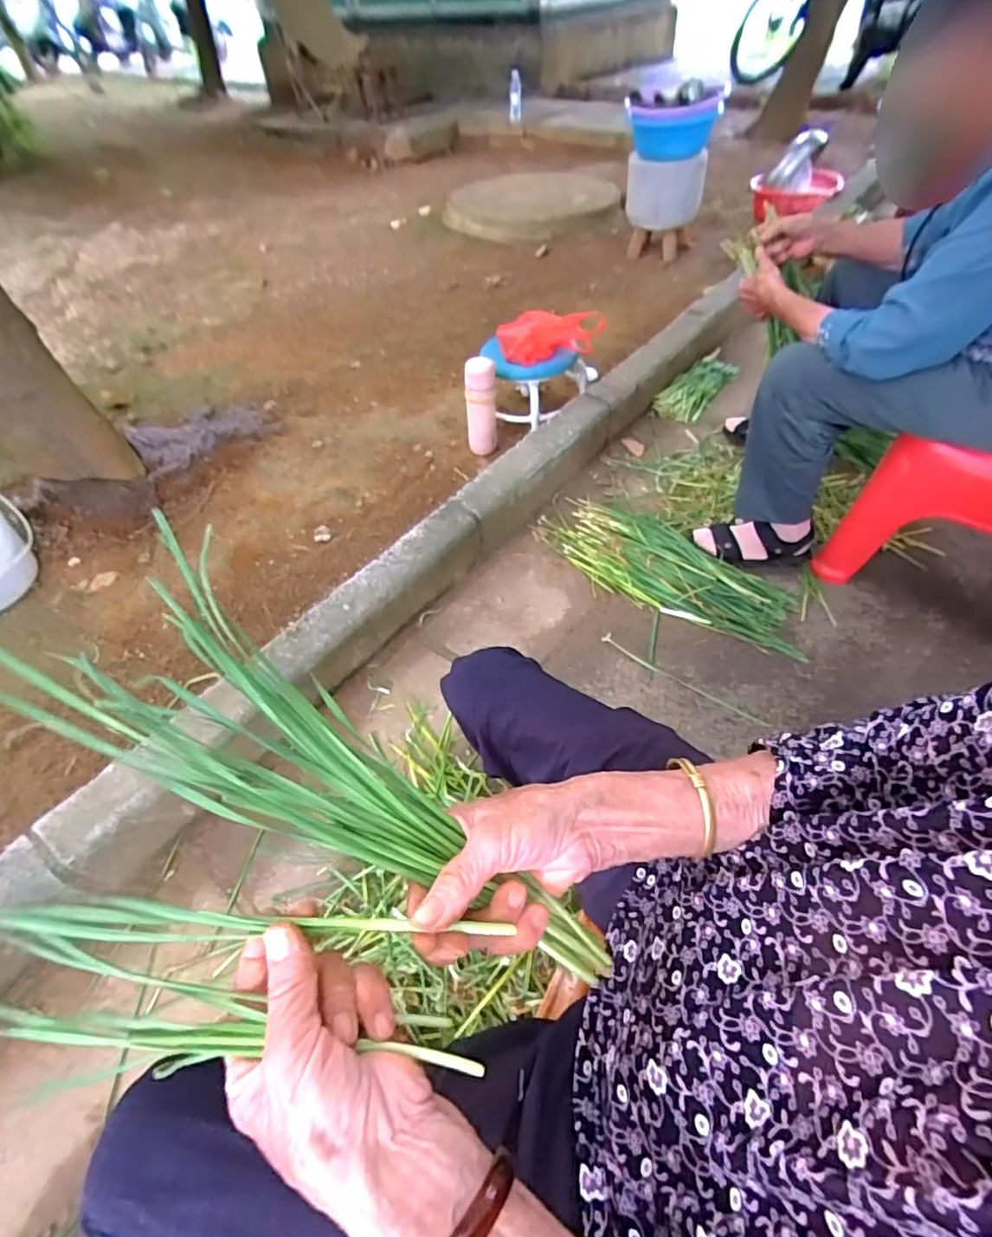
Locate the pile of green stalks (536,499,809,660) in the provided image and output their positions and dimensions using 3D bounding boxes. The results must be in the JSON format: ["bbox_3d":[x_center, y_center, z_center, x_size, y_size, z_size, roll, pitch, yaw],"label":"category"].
[{"bbox_3d":[0.351,-0.110,1.155,0.226,0.036,0.593,-38,55,-26],"label":"pile of green stalks"}]

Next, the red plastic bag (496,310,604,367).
[{"bbox_3d":[0.138,-0.716,1.394,0.268,0.074,0.174,-2,50,3],"label":"red plastic bag"}]

